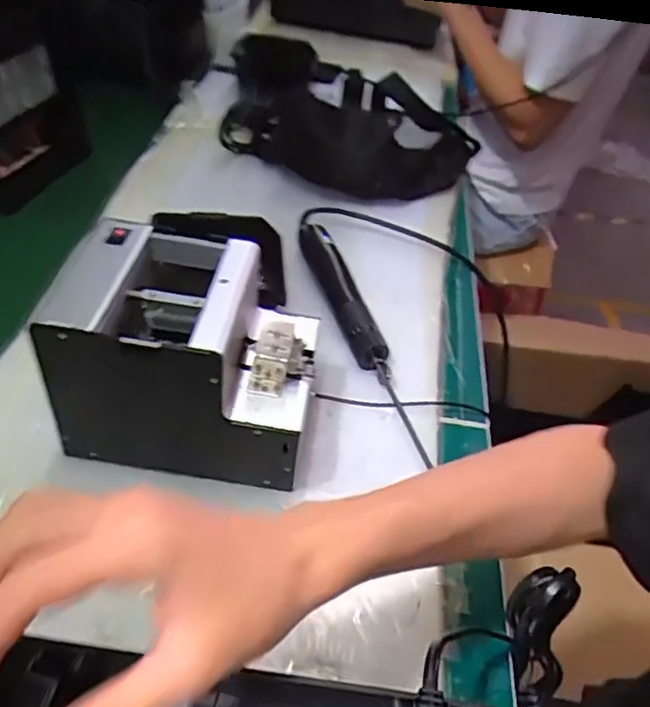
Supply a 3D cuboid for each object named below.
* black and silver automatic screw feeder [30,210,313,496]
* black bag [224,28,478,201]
[{"bbox_3d":[-0.100,0.001,0.473,0.176,0.150,0.130,6,45,2],"label":"black and silver automatic screw feeder"},{"bbox_3d":[0.028,-0.298,0.833,0.324,0.155,0.153,20,47,16],"label":"black bag"}]

